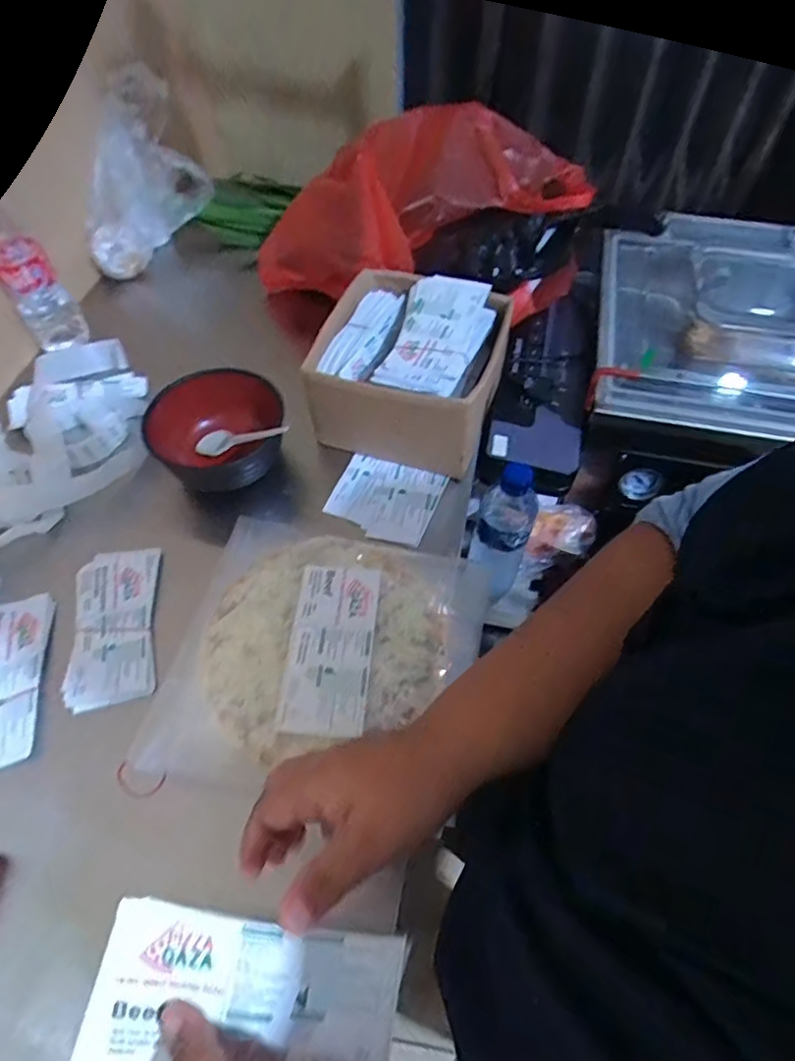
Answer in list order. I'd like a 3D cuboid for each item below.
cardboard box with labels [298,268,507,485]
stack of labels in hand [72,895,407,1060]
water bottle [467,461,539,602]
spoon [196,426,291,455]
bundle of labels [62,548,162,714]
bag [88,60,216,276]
[{"bbox_3d":[0.012,-0.181,0.642,0.172,0.117,0.184,13,58,9],"label":"cardboard box with labels"},{"bbox_3d":[-0.074,0.234,0.285,0.147,0.005,0.073,10,75,-4],"label":"stack of labels in hand"},{"bbox_3d":[0.124,0.006,0.684,0.062,0.207,0.064,16,59,10],"label":"water bottle"},{"bbox_3d":[-0.162,-0.098,0.600,0.135,0.015,0.027,-2,51,35],"label":"spoon"},{"bbox_3d":[-0.266,0.088,0.534,0.077,0.011,0.152,-10,58,-6],"label":"bundle of labels"},{"bbox_3d":[-0.366,-0.490,0.789,0.182,0.197,0.079,-34,63,-20],"label":"bag"}]

